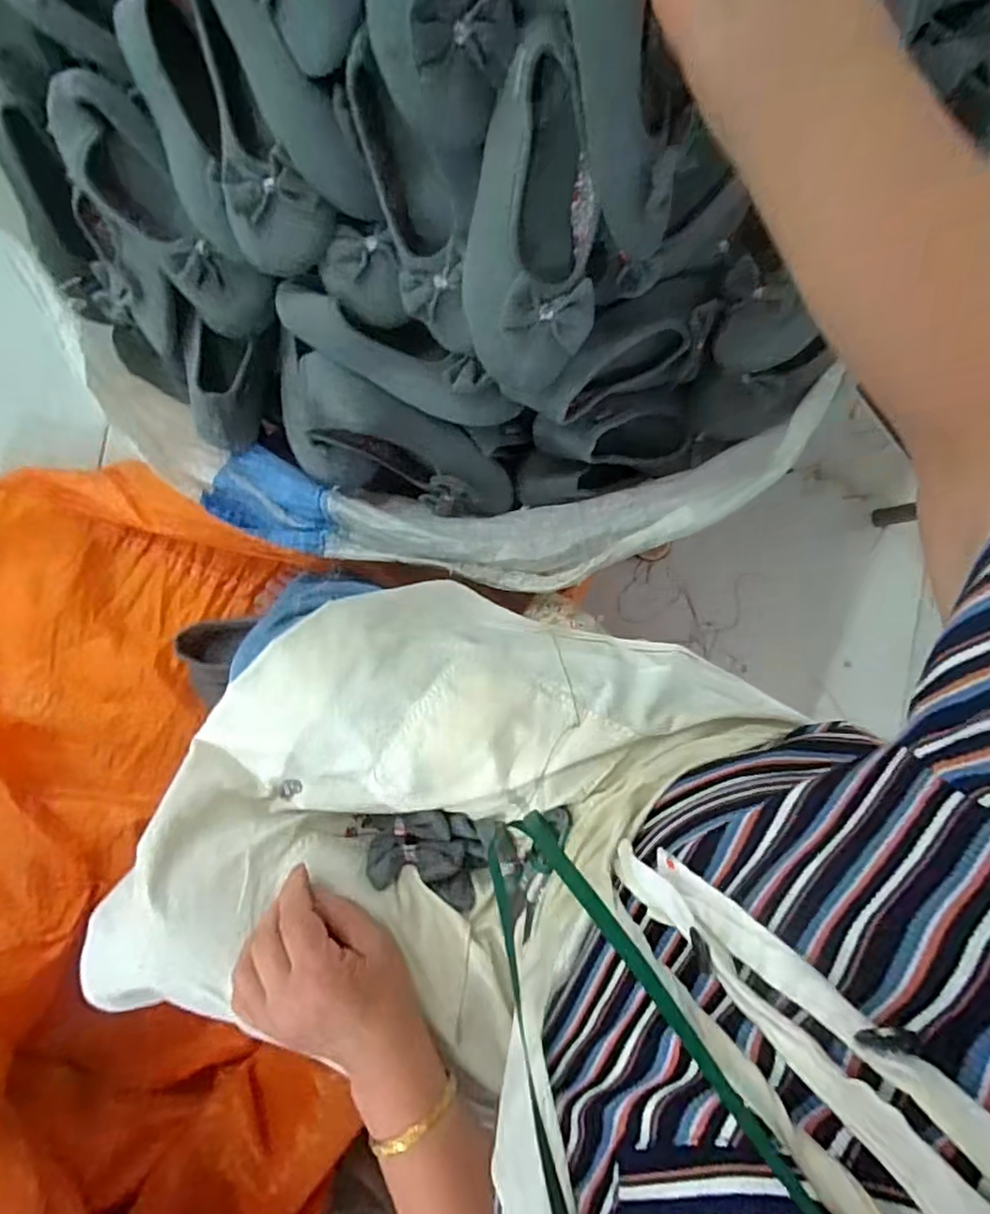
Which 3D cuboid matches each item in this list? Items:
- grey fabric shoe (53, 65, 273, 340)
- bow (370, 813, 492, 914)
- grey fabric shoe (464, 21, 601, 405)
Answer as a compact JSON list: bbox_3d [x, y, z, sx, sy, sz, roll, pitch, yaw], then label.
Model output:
[{"bbox_3d":[-0.307,-0.368,0.575,0.081,0.055,0.237,-40,106,-4],"label":"grey fabric shoe"},{"bbox_3d":[-0.049,0.181,0.458,0.084,0.035,0.063,17,84,2],"label":"bow"},{"bbox_3d":[0.028,-0.283,0.475,0.100,0.061,0.227,3,113,0],"label":"grey fabric shoe"}]

